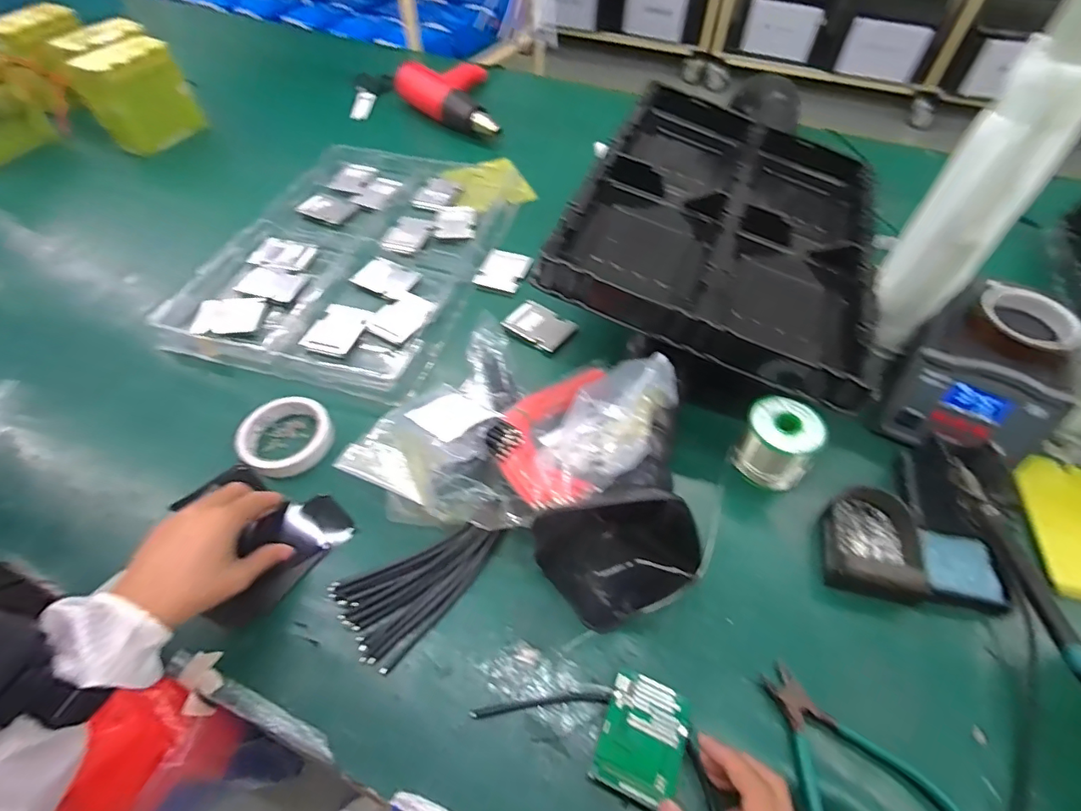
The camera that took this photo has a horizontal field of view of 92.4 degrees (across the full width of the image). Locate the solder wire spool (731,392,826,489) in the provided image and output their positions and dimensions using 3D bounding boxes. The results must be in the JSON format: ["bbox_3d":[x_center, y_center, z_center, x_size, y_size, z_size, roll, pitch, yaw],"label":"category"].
[{"bbox_3d":[0.241,0.038,0.528,0.072,0.071,0.056,22,55,15],"label":"solder wire spool"}]

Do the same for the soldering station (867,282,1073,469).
[{"bbox_3d":[0.446,-0.019,0.538,0.135,0.103,0.141,30,59,21],"label":"soldering station"}]

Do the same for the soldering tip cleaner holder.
[{"bbox_3d":[0.335,0.127,0.477,0.143,0.030,0.102,5,54,4],"label":"soldering tip cleaner holder"}]

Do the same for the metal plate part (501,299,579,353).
[{"bbox_3d":[0.000,-0.102,0.664,0.085,0.011,0.066,25,51,16],"label":"metal plate part"}]

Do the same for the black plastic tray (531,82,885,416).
[{"bbox_3d":[0.231,-0.225,0.641,0.333,0.060,0.455,23,55,5],"label":"black plastic tray"}]

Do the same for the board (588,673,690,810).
[{"bbox_3d":[0.077,0.249,0.391,0.059,0.008,0.081,18,45,16],"label":"board"}]

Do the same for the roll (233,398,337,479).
[{"bbox_3d":[-0.277,0.034,0.567,0.095,0.027,0.090,0,54,0],"label":"roll"}]

